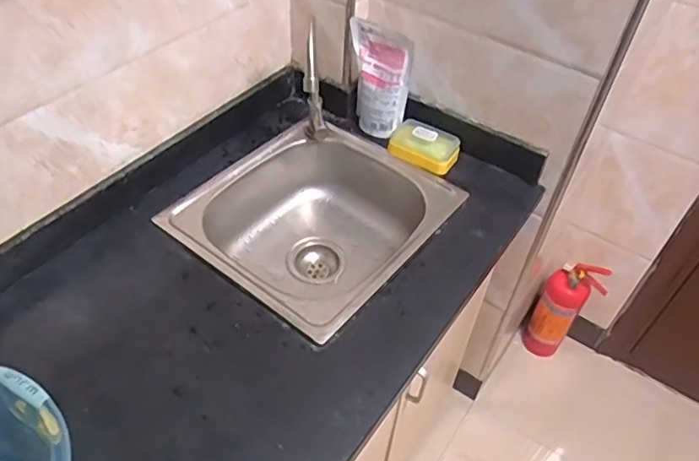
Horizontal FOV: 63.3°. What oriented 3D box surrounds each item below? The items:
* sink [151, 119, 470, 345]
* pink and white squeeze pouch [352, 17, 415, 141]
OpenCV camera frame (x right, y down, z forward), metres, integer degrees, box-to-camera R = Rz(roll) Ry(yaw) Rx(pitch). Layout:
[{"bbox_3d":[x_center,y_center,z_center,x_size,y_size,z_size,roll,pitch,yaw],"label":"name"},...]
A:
[{"bbox_3d":[-0.063,0.015,1.012,0.374,0.172,0.401,30,51,24],"label":"sink"},{"bbox_3d":[0.061,-0.275,1.046,0.125,0.206,0.039,25,43,30],"label":"pink and white squeeze pouch"}]

